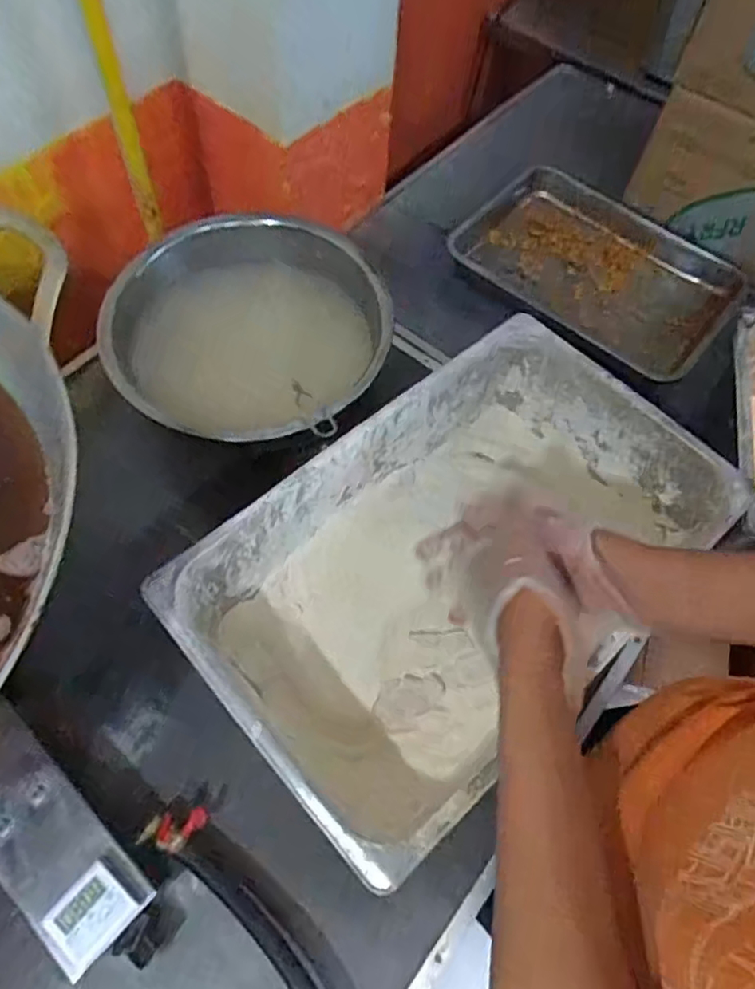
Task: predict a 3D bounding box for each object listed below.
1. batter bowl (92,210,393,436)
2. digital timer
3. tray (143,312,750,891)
[{"bbox_3d":[-0.157,-0.187,0.799,0.297,0.152,0.306,2,61,-3],"label":"batter bowl"},{"bbox_3d":[-0.228,0.335,0.504,0.051,0.020,0.072,38,65,16],"label":"digital timer"},{"bbox_3d":[0.083,0.074,0.660,0.516,0.151,0.324,-36,69,-20],"label":"tray"}]

